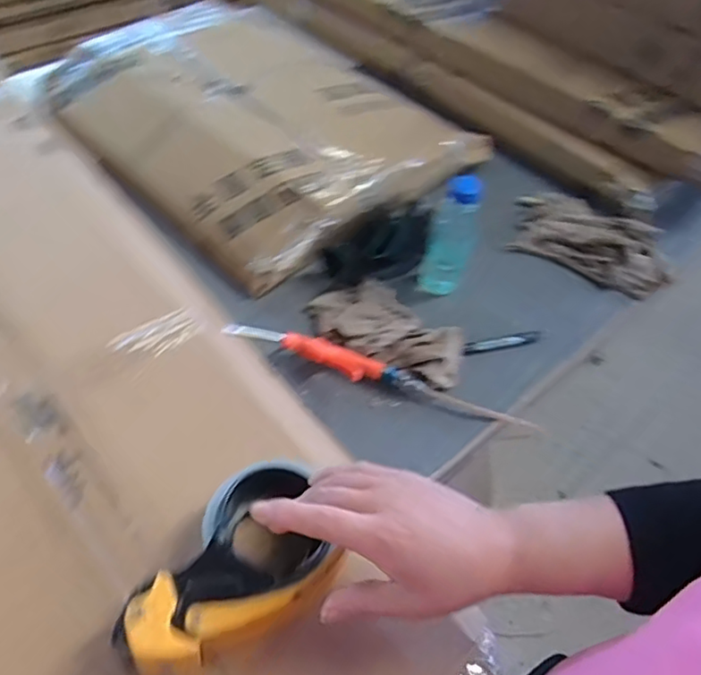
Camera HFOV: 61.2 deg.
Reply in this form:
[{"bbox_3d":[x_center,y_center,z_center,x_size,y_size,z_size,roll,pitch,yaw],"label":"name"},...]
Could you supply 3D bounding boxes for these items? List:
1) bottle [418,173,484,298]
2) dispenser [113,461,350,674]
[{"bbox_3d":[0.152,-0.151,0.894,0.065,0.206,0.059,14,52,7],"label":"bottle"},{"bbox_3d":[-0.067,0.161,0.404,0.098,0.060,0.156,24,54,15],"label":"dispenser"}]

